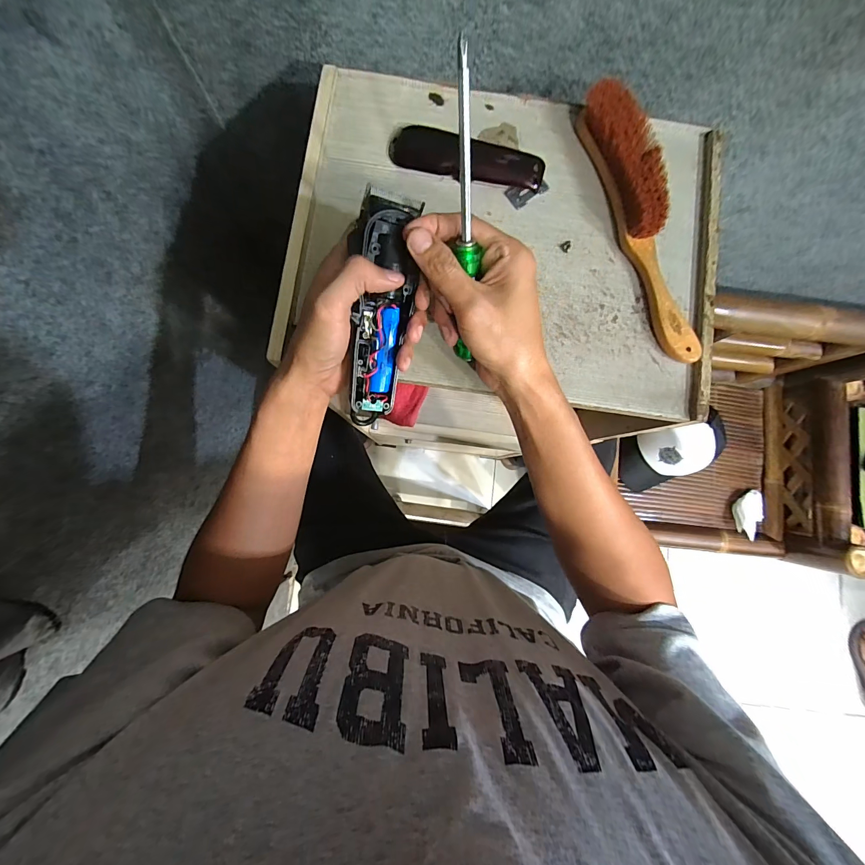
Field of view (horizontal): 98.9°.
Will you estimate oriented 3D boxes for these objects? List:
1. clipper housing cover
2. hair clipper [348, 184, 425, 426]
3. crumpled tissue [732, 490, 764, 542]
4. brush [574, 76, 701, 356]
[{"bbox_3d":[0.034,-0.265,0.352,0.148,0.023,0.034,14,83,-1],"label":"clipper housing cover"},{"bbox_3d":[-0.039,-0.092,0.289,0.043,0.025,0.171,9,105,-2],"label":"hair clipper"},{"bbox_3d":[0.787,0.202,0.914,0.062,0.030,0.121,13,83,-1],"label":"crumpled tissue"},{"bbox_3d":[0.199,-0.194,0.343,0.039,0.040,0.260,-18,84,-5],"label":"brush"}]

